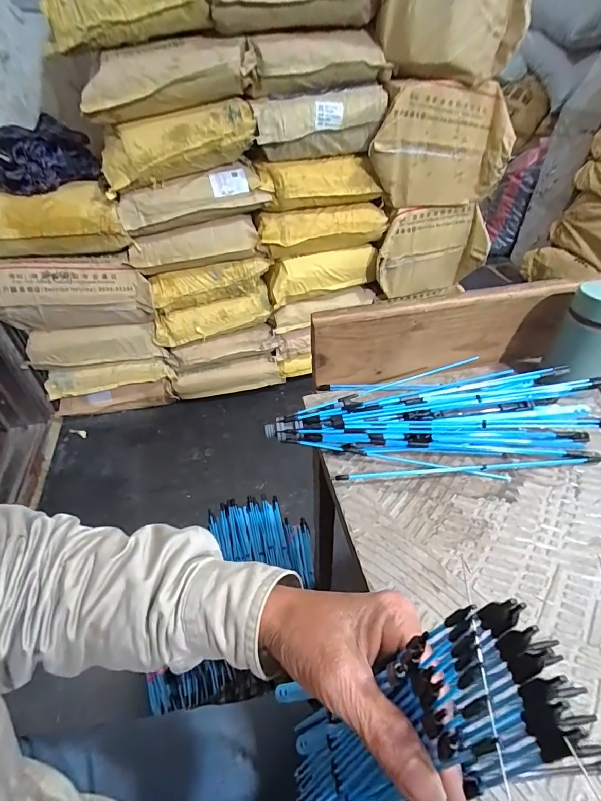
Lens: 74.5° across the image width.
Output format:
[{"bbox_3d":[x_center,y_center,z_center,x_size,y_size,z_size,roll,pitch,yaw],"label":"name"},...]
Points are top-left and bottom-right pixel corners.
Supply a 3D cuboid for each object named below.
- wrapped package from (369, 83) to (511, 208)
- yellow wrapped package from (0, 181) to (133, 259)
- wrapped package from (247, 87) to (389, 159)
[{"bbox_3d":[0.422,-0.777,1.218,0.426,0.312,0.130,-3,43,-1],"label":"wrapped package"},{"bbox_3d":[-0.733,-0.492,1.115,0.434,0.165,0.125,-12,44,-11],"label":"yellow wrapped package"},{"bbox_3d":[0.054,-0.774,1.107,0.368,0.143,0.102,-9,43,-7],"label":"wrapped package"}]

